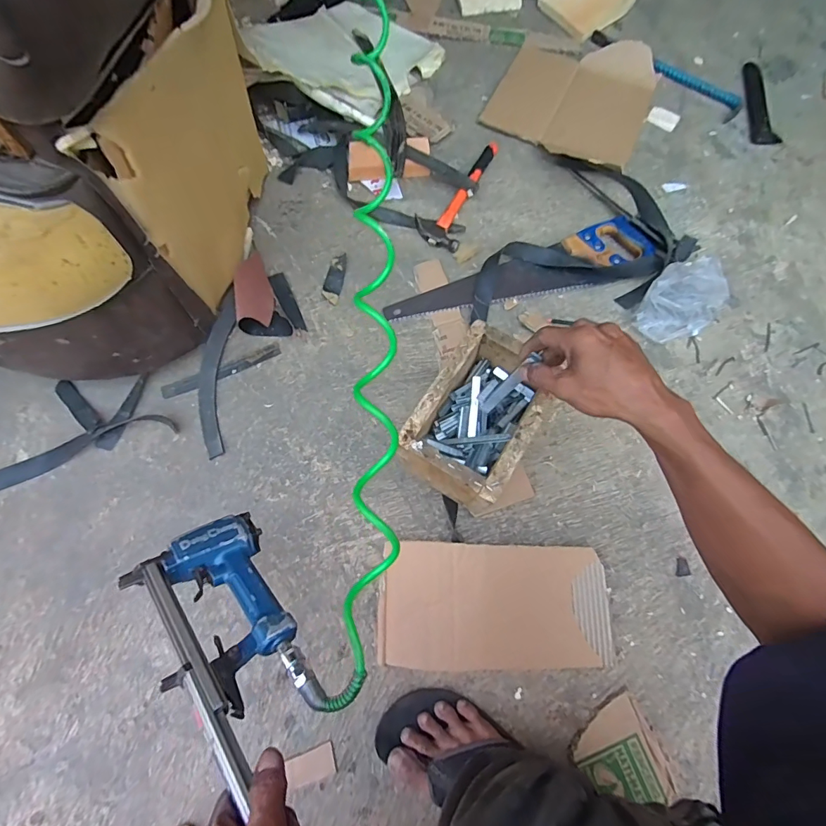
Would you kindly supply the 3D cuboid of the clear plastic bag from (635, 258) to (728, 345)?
[{"bbox_3d":[0.456,-0.190,0.727,0.145,0.072,0.113,-39,76,-12],"label":"clear plastic bag"}]

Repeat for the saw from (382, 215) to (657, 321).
[{"bbox_3d":[0.194,-0.237,0.761,0.481,0.028,0.098,-22,77,-7],"label":"saw"}]

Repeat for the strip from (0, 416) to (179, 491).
[{"bbox_3d":[-0.518,0.056,0.670,0.289,0.014,0.046,-19,77,-6],"label":"strip"}]

